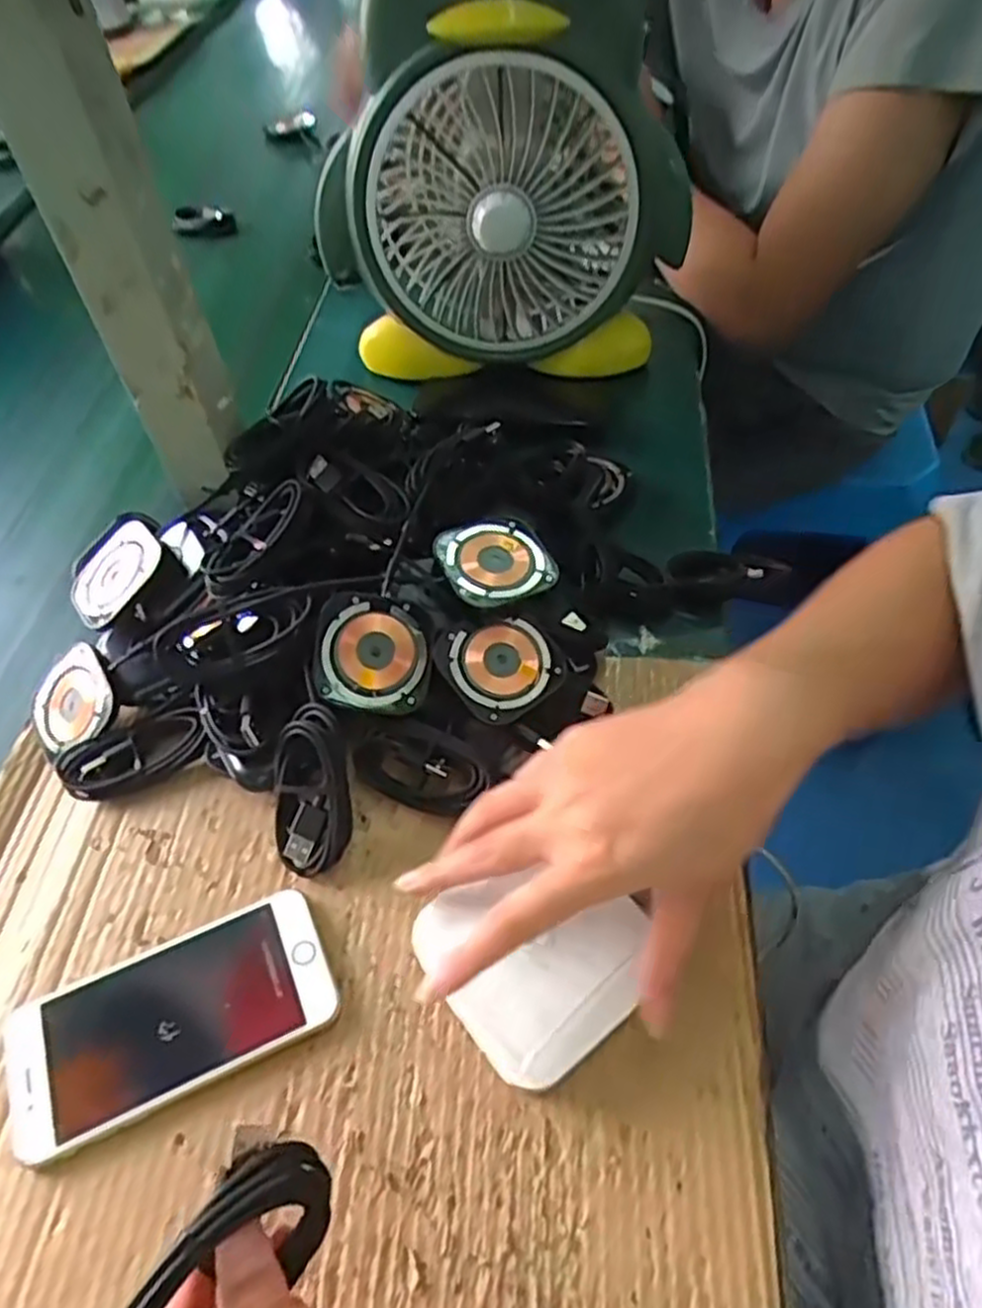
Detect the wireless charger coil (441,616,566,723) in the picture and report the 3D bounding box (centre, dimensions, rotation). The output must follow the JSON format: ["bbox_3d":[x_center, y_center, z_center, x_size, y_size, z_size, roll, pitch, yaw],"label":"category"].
[{"bbox_3d":[0.005,0.004,0.421,0.056,0.013,0.057,2,68,-5],"label":"wireless charger coil"}]

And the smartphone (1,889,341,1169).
[{"bbox_3d":[-0.138,0.159,0.345,0.134,0.012,0.065,-23,53,-13],"label":"smartphone"}]

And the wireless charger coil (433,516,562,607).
[{"bbox_3d":[0.001,-0.054,0.438,0.059,0.010,0.062,3,58,-4],"label":"wireless charger coil"}]

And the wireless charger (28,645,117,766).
[{"bbox_3d":[-0.235,0.029,0.441,0.058,0.009,0.061,-48,62,5],"label":"wireless charger"}]

